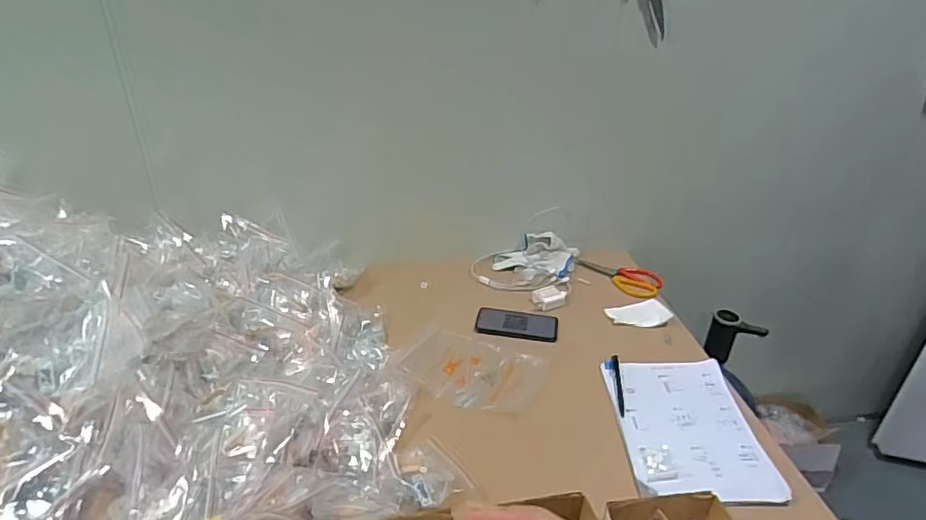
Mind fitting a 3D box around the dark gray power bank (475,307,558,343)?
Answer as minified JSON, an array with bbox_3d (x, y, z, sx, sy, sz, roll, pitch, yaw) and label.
[{"bbox_3d":[0.108,0.129,1.163,0.161,0.016,0.077,7,32,8],"label":"dark gray power bank"}]

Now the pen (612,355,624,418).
[{"bbox_3d":[0.275,0.219,1.014,0.013,0.012,0.140,4,31,4],"label":"pen"}]

